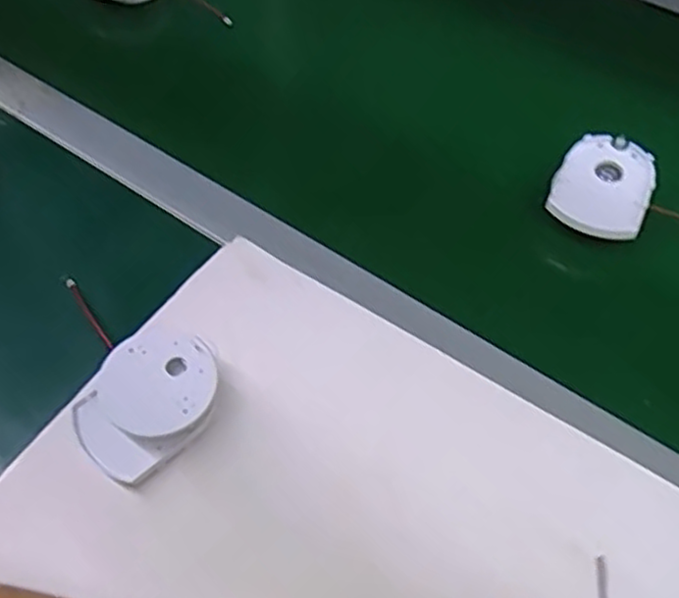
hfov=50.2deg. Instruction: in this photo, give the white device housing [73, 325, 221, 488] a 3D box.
[{"bbox_3d":[-0.107,0.059,0.411,0.082,0.039,0.062,-38,59,-26],"label":"white device housing"}]

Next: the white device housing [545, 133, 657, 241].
[{"bbox_3d":[0.183,-0.080,0.501,0.063,0.009,0.083,22,54,18],"label":"white device housing"}]

